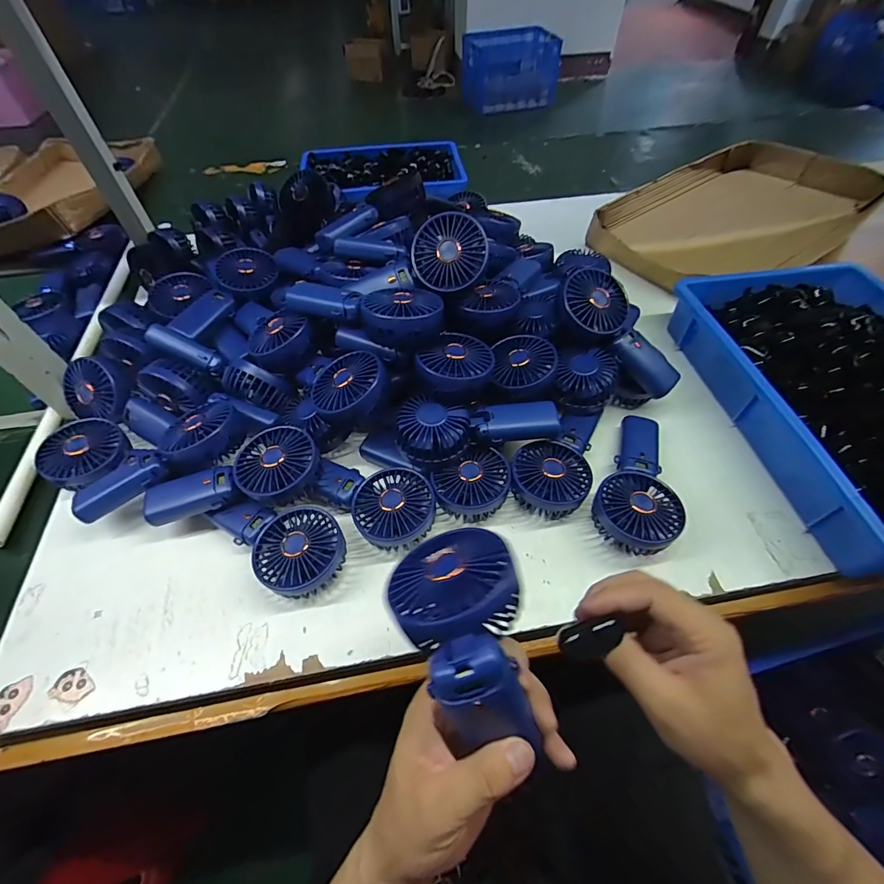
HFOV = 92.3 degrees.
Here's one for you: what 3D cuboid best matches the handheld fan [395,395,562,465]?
[{"bbox_3d":[0.039,-0.021,0.475,0.172,0.043,0.072,-11,55,-6],"label":"handheld fan"}]

